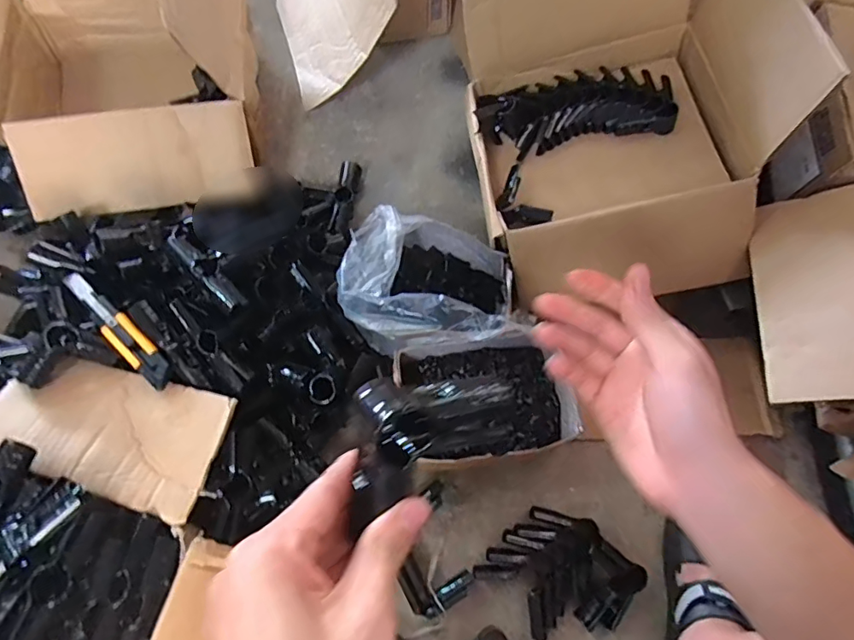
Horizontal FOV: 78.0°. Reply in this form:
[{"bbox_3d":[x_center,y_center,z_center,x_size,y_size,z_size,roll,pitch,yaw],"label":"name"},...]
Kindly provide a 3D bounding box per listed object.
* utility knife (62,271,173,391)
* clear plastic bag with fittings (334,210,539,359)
[{"bbox_3d":[-0.363,0.007,0.617,0.194,0.015,0.033,42,72,14],"label":"utility knife"},{"bbox_3d":[-0.001,-0.042,0.720,0.213,0.154,0.186,0,67,-2],"label":"clear plastic bag with fittings"}]

